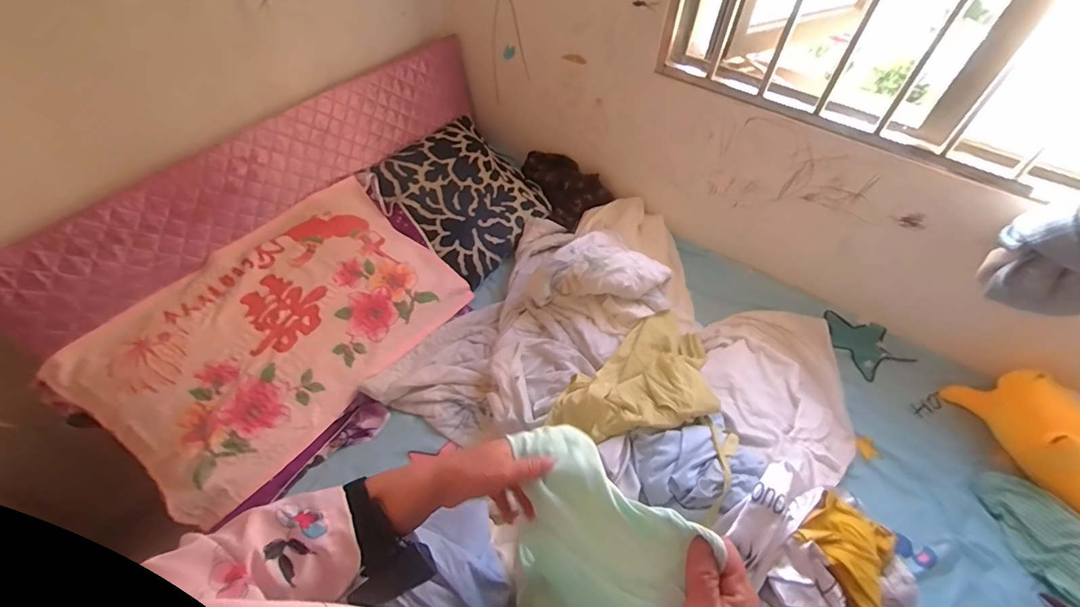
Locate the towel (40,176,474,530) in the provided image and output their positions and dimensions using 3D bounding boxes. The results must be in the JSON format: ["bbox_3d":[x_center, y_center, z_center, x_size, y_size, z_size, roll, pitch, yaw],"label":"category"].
[{"bbox_3d":[-0.550,0.036,1.018,0.467,0.074,0.717,41,59,5],"label":"towel"}]

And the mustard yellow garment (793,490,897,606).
[{"bbox_3d":[0.541,0.432,0.814,0.164,0.095,0.172,-35,61,-26],"label":"mustard yellow garment"}]

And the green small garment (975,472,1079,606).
[{"bbox_3d":[0.946,0.431,0.857,0.147,0.050,0.242,-6,52,-8],"label":"green small garment"}]

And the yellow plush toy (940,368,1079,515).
[{"bbox_3d":[0.979,0.275,0.887,0.124,0.168,0.336,-28,58,-23],"label":"yellow plush toy"}]

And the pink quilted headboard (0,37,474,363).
[{"bbox_3d":[-0.600,-0.339,1.119,0.130,0.202,1.221,34,57,21],"label":"pink quilted headboard"}]

